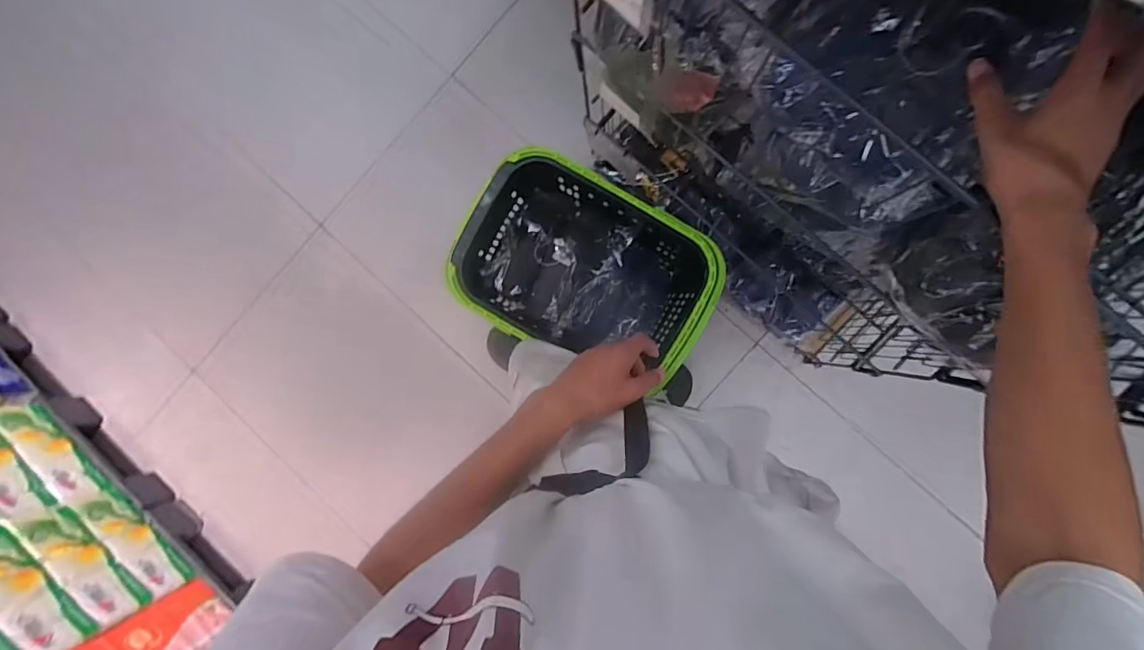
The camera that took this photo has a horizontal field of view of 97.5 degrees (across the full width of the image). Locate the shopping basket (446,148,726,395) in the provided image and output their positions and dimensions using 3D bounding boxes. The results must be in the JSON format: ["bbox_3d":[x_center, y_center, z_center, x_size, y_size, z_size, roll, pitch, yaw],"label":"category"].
[{"bbox_3d":[0.038,-0.113,1.153,0.524,0.257,0.354,27,91,5],"label":"shopping basket"}]

